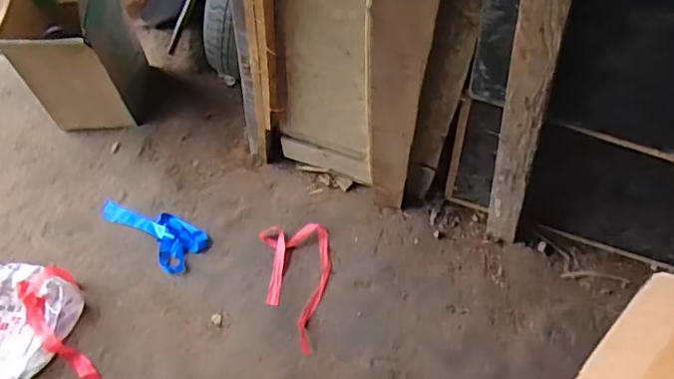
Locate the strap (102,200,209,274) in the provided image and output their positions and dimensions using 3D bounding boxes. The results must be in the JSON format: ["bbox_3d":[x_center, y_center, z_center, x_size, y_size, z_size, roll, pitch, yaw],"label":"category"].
[{"bbox_3d":[-0.454,0.099,1.423,0.278,0.021,0.123,26,64,18],"label":"strap"}]

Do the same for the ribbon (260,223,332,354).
[{"bbox_3d":[-0.084,0.214,1.313,0.151,0.018,0.300,-8,58,0],"label":"ribbon"}]

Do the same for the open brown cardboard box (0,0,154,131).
[{"bbox_3d":[-0.651,-0.358,1.499,0.256,0.393,0.239,-7,58,0],"label":"open brown cardboard box"}]

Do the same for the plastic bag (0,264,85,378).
[{"bbox_3d":[-0.693,0.302,1.250,0.213,0.123,0.286,1,59,5],"label":"plastic bag"}]

